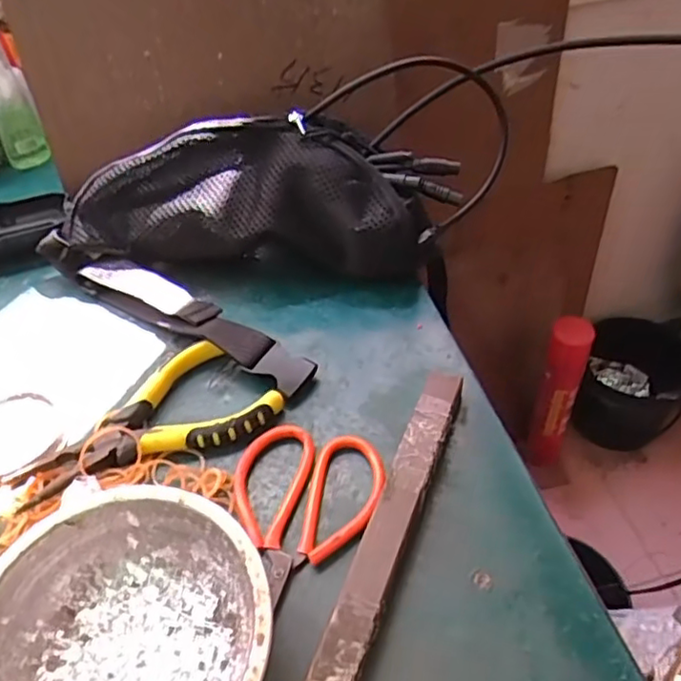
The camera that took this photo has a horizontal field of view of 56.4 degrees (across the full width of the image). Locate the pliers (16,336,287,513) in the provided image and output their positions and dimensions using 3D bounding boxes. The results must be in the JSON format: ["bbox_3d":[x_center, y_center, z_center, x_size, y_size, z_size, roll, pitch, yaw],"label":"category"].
[{"bbox_3d":[-0.114,0.045,0.376,0.150,0.017,0.070,-20,48,-13],"label":"pliers"}]

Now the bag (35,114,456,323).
[{"bbox_3d":[-0.069,-0.099,0.465,0.295,0.095,0.089,5,47,10],"label":"bag"}]

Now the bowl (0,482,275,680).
[{"bbox_3d":[-0.093,0.131,0.274,0.125,0.044,0.124,-3,46,3],"label":"bowl"}]

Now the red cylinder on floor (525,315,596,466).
[{"bbox_3d":[0.377,0.104,1.112,0.065,0.350,0.073,16,50,20],"label":"red cylinder on floor"}]

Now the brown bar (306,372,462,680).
[{"bbox_3d":[0.023,0.100,0.316,0.021,0.016,0.215,14,49,18],"label":"brown bar"}]

